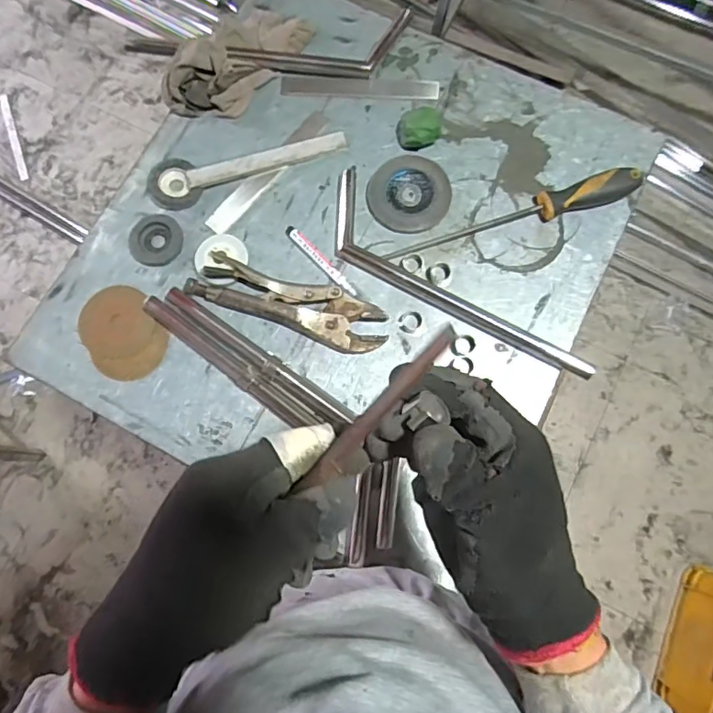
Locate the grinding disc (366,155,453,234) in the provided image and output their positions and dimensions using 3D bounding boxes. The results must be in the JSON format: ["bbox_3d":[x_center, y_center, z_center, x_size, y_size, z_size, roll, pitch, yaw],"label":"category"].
[{"bbox_3d":[0.061,-0.189,0.613,0.092,0.006,0.093,0,77,2],"label":"grinding disc"}]

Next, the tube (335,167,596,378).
[{"bbox_3d":[0.092,-0.072,0.577,0.345,0.023,0.079,42,82,10],"label":"tube"}]

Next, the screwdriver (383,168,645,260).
[{"bbox_3d":[0.179,-0.158,0.592,0.294,0.028,0.032,-17,77,-2],"label":"screwdriver"}]

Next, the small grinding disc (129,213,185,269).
[{"bbox_3d":[-0.227,-0.133,0.599,0.058,0.009,0.060,0,77,2],"label":"small grinding disc"}]

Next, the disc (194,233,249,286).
[{"bbox_3d":[-0.155,-0.112,0.595,0.061,0.015,0.060,0,77,2],"label":"disc"}]

